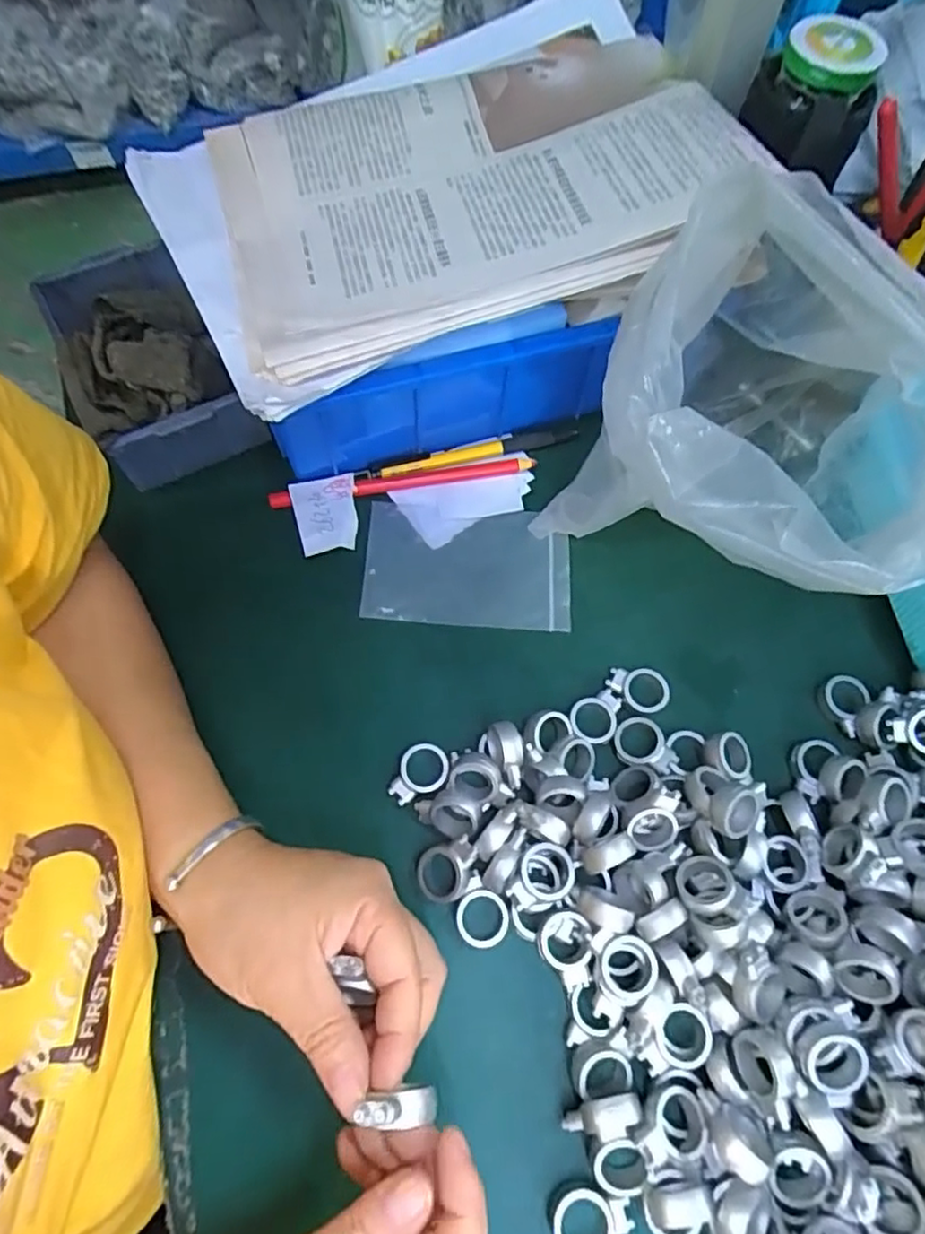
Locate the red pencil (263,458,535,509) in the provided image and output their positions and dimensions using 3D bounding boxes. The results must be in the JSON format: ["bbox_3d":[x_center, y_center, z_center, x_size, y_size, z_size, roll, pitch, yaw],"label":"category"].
[{"bbox_3d":[-0.038,-0.086,0.410,0.168,0.009,0.010,-10,69,-5],"label":"red pencil"}]

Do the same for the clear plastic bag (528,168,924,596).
[{"bbox_3d":[0.141,-0.098,0.308,0.140,0.145,0.172,7,68,2],"label":"clear plastic bag"}]

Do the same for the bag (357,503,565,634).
[{"bbox_3d":[0.003,-0.031,0.390,0.124,0.005,0.077,4,68,0],"label":"bag"}]

